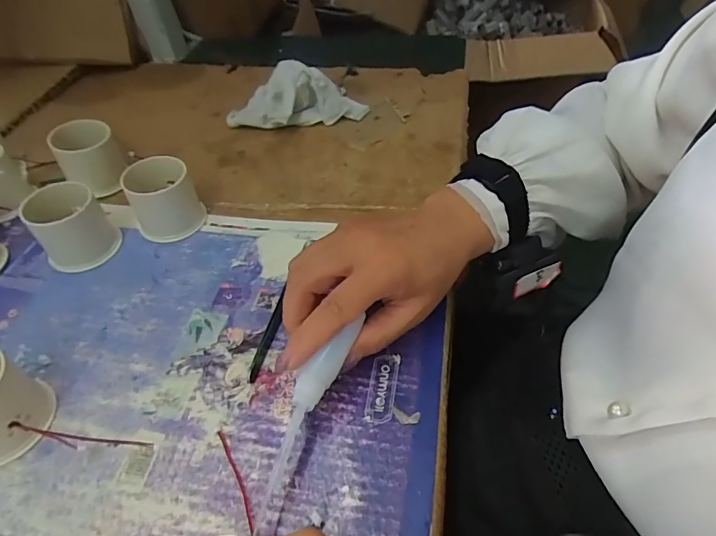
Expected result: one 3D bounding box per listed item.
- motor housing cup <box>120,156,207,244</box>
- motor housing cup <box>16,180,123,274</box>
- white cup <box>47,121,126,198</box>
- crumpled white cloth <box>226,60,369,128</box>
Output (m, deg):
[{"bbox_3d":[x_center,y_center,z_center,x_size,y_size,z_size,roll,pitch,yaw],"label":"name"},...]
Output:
[{"bbox_3d":[-0.163,-0.060,0.382,0.054,0.052,0.054,-2,47,2],"label":"motor housing cup"},{"bbox_3d":[-0.225,-0.032,0.359,0.052,0.051,0.047,-35,54,-25],"label":"motor housing cup"},{"bbox_3d":[-0.241,-0.098,0.412,0.049,0.054,0.044,-26,51,-19],"label":"white cup"},{"bbox_3d":[-0.067,-0.188,0.494,0.152,0.051,0.071,-4,47,0],"label":"crumpled white cloth"}]

